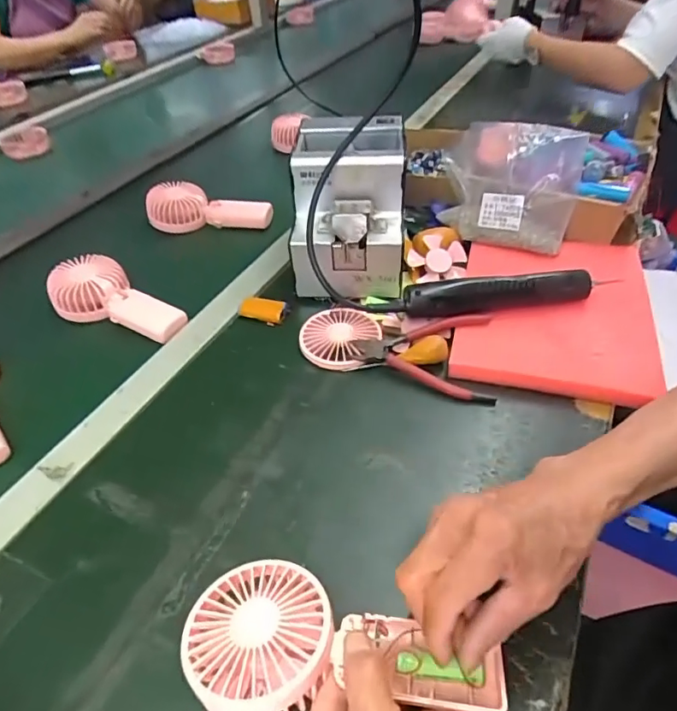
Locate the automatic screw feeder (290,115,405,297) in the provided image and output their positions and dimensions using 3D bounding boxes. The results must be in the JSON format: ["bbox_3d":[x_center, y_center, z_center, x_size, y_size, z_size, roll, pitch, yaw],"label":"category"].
[{"bbox_3d":[0.012,-0.180,0.597,0.126,0.148,0.166,0,44,3],"label":"automatic screw feeder"}]

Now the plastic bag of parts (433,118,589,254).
[{"bbox_3d":[0.213,-0.225,0.620,0.164,0.115,0.115,15,47,20],"label":"plastic bag of parts"}]

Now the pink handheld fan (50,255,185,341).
[{"bbox_3d":[-0.261,-0.067,0.581,0.173,0.045,0.084,22,49,23],"label":"pink handheld fan"}]

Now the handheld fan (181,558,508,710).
[{"bbox_3d":[0.001,0.175,0.294,0.184,0.031,0.089,8,45,6],"label":"handheld fan"}]

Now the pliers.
[{"bbox_3d":[0.087,-0.005,0.507,0.140,0.032,0.100,8,45,9],"label":"pliers"}]

